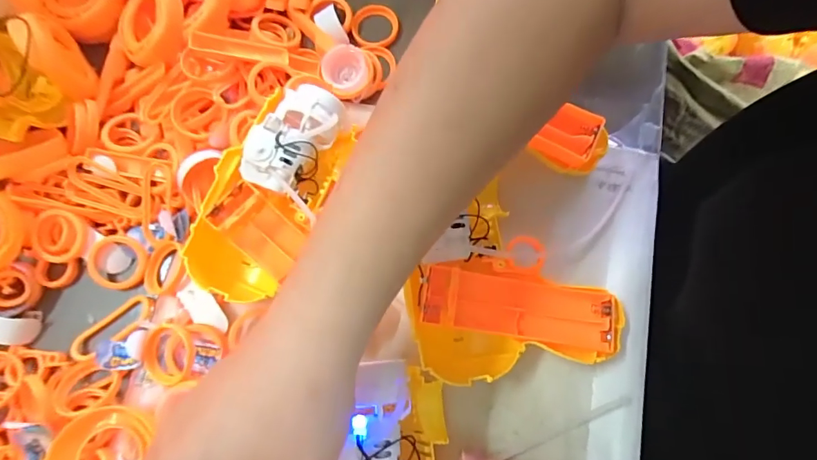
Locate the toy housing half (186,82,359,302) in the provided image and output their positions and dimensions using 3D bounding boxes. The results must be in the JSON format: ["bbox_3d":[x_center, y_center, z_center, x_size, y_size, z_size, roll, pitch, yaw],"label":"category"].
[{"bbox_3d":[-0.084,-0.023,0.262,0.063,0.036,0.132,16,77,6],"label":"toy housing half"}]

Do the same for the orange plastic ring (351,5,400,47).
[{"bbox_3d":[-0.024,-0.150,0.315,0.034,0.005,0.034,0,76,1],"label":"orange plastic ring"}]

